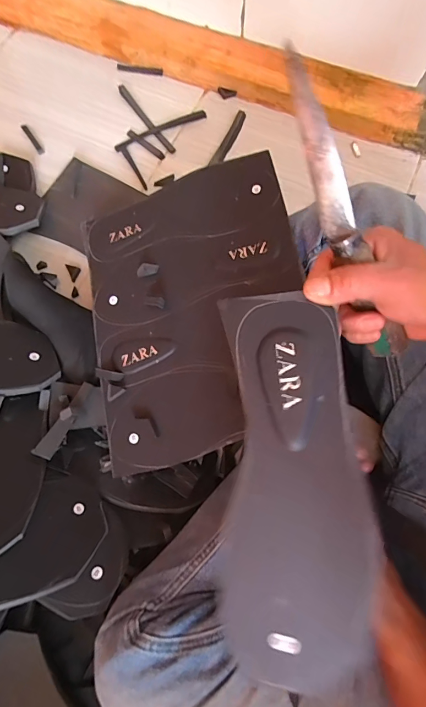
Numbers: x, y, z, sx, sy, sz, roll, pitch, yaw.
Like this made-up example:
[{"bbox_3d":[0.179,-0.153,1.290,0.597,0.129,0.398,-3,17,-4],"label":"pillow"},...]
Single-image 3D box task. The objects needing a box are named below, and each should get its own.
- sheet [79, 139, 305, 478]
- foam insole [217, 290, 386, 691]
[{"bbox_3d":[-0.024,-0.054,0.441,0.255,0.007,0.330,-14,75,10],"label":"sheet"},{"bbox_3d":[0.057,0.086,0.254,0.099,0.011,0.252,0,87,12],"label":"foam insole"}]

